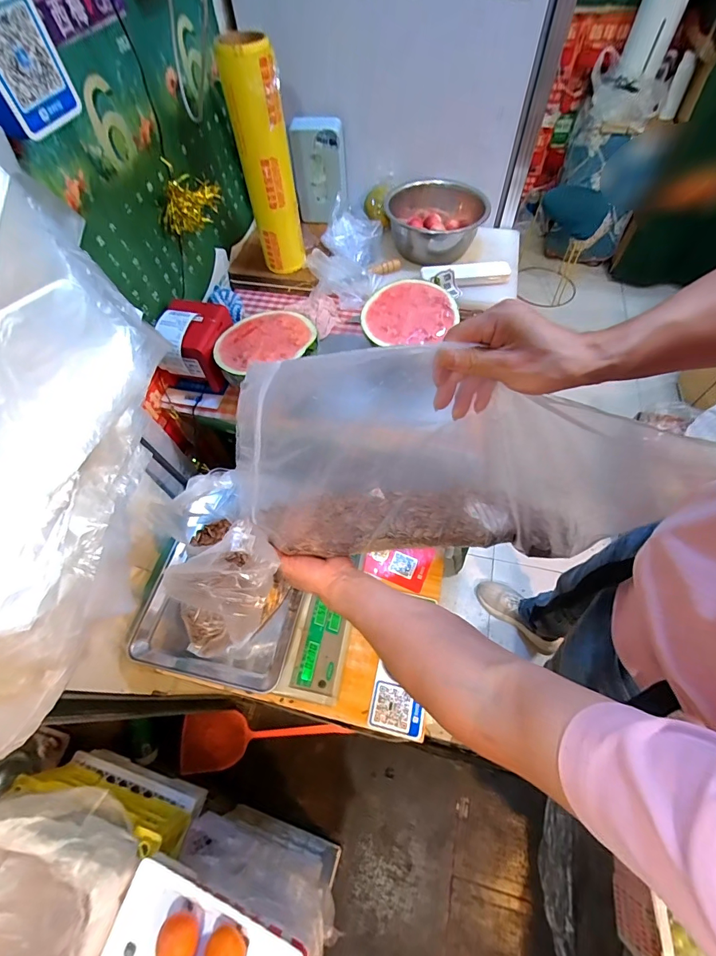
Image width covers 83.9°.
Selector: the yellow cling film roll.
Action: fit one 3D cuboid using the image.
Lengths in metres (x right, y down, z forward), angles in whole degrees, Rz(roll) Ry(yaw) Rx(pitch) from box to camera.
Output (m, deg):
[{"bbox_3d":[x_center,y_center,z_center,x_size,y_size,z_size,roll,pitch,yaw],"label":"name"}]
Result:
[{"bbox_3d":[-0.178,-0.605,0.807,0.095,0.383,0.073,-11,61,-4],"label":"yellow cling film roll"}]

